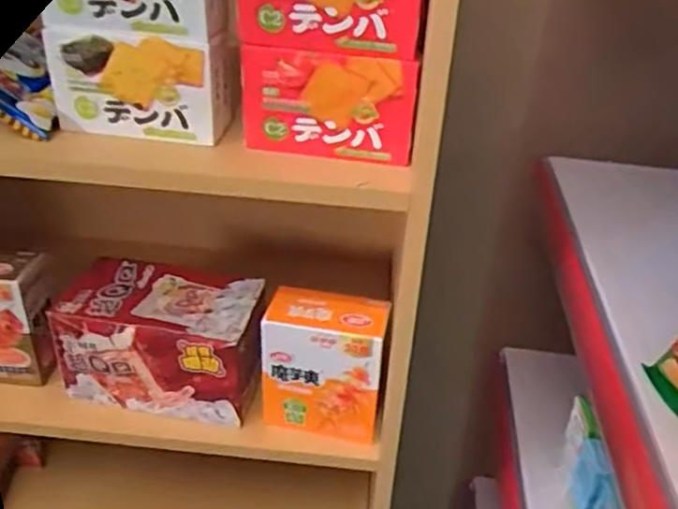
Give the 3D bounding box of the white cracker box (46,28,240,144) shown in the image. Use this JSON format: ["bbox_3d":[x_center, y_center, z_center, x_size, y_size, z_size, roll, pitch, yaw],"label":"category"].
[{"bbox_3d":[-0.171,-0.154,0.609,0.163,0.088,0.048,7,30,11],"label":"white cracker box"}]

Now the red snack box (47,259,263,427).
[{"bbox_3d":[-0.195,0.097,0.756,0.208,0.132,0.101,4,30,7],"label":"red snack box"}]

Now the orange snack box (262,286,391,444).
[{"bbox_3d":[-0.014,0.118,0.714,0.120,0.146,0.051,6,30,10],"label":"orange snack box"}]

